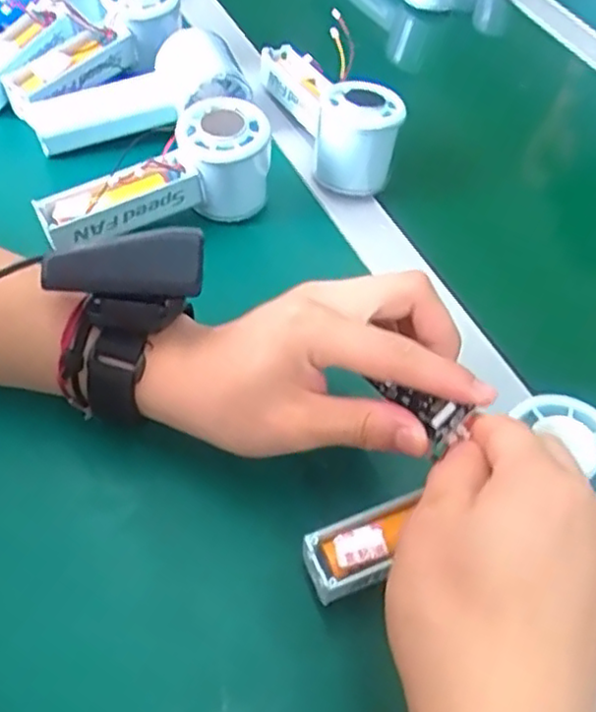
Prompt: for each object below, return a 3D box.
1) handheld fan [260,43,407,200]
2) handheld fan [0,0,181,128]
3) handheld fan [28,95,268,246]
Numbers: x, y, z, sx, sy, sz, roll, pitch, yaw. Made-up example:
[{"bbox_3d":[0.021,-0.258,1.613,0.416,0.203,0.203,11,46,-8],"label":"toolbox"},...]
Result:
[{"bbox_3d":[0.022,-0.185,0.496,0.059,0.056,0.154,-16,53,-14],"label":"handheld fan"},{"bbox_3d":[-0.150,-0.226,0.505,0.055,0.056,0.151,36,68,24],"label":"handheld fan"},{"bbox_3d":[-0.089,-0.113,0.422,0.148,0.053,0.056,-19,57,-18],"label":"handheld fan"}]

